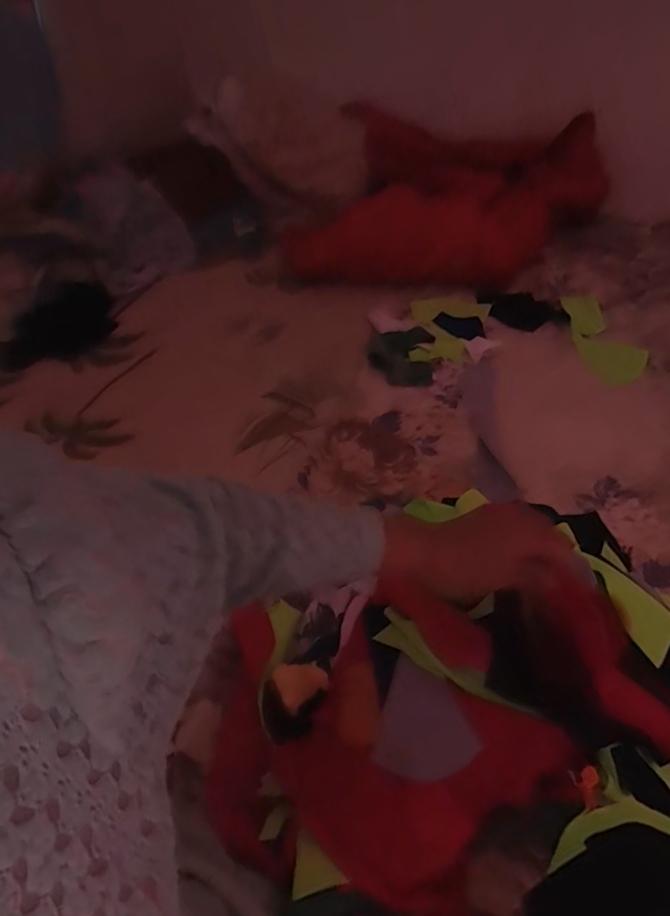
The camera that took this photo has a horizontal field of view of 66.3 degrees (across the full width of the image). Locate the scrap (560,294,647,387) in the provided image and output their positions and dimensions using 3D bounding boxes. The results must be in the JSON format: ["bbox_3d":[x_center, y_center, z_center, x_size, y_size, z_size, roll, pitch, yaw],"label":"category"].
[{"bbox_3d":[0.522,-0.235,1.002,0.124,0.015,0.257,-5,49,-4],"label":"scrap"}]

